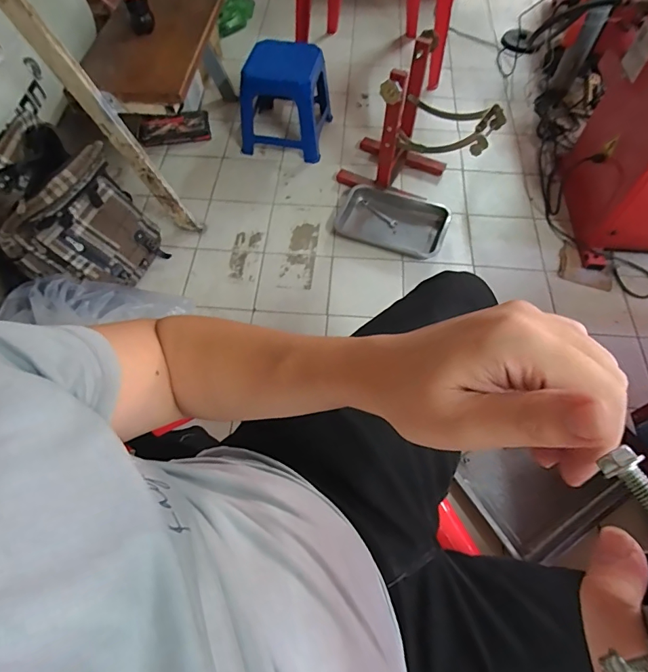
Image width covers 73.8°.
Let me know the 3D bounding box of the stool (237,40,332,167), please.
[{"bbox_3d":[-0.129,-0.756,1.379,0.269,0.256,0.217,8,62,4],"label":"stool"}]

